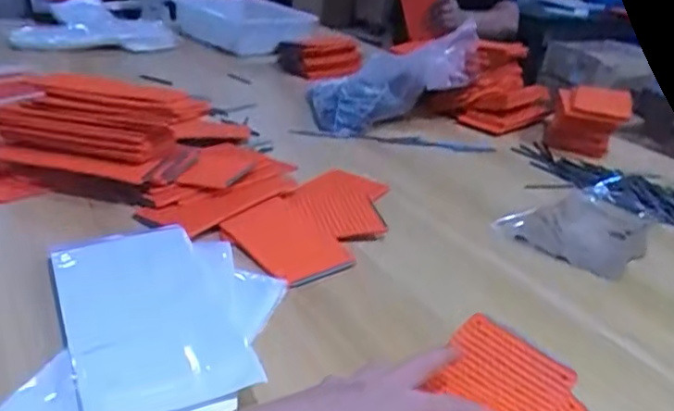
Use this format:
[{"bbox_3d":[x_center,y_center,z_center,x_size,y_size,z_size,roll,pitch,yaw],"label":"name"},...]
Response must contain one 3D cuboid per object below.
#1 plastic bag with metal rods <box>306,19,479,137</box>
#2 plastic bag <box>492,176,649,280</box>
[{"bbox_3d":[0.127,-0.237,1.163,0.364,0.121,0.125,-24,30,-2],"label":"plastic bag with metal rods"},{"bbox_3d":[0.346,0.021,0.829,0.156,0.034,0.237,28,32,37],"label":"plastic bag"}]

